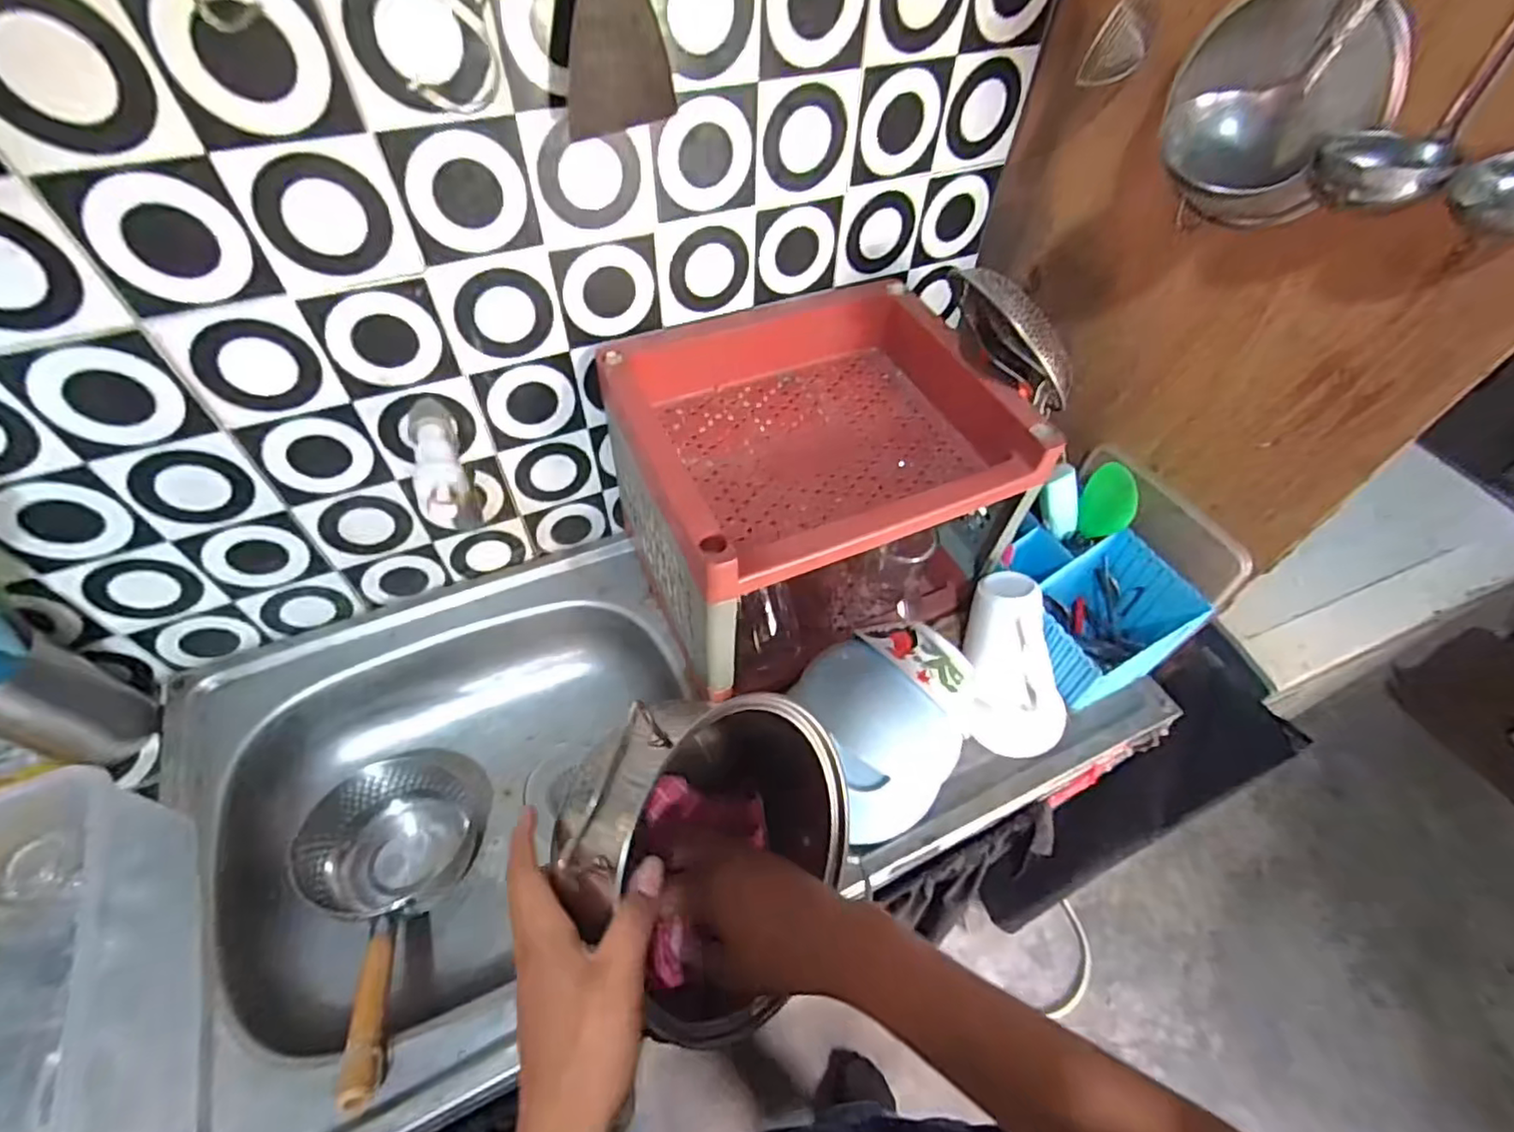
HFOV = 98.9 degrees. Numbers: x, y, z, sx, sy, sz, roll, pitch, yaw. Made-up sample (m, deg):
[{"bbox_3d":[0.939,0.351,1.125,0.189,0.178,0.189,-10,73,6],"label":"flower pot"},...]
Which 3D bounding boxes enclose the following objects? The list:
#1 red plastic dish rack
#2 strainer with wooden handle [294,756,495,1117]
[{"bbox_3d":[0.058,-0.075,0.721,0.347,0.286,0.292,-19,56,-15],"label":"red plastic dish rack"},{"bbox_3d":[-0.365,0.334,0.632,0.160,0.120,0.336,-14,31,-12],"label":"strainer with wooden handle"}]

